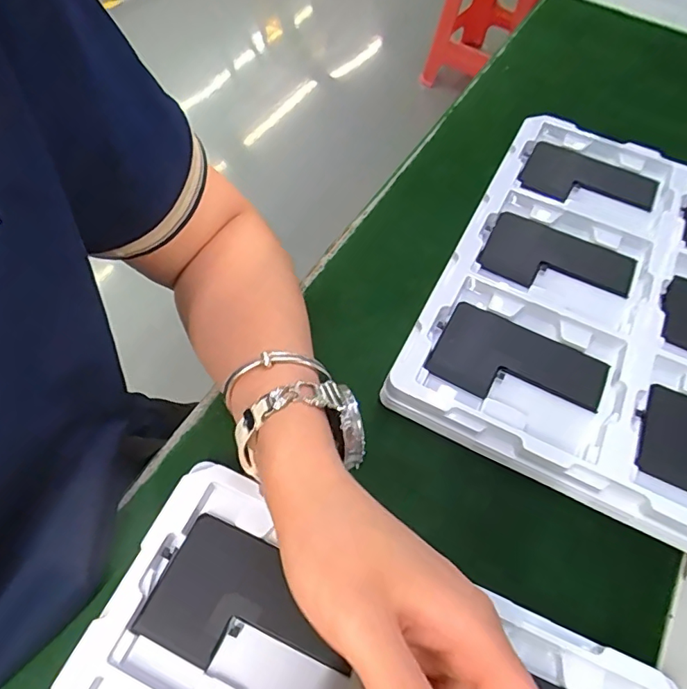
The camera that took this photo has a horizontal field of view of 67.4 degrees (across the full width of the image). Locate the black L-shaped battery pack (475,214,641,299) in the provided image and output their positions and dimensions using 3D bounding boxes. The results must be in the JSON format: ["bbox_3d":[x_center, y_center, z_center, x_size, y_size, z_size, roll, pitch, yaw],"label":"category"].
[{"bbox_3d":[0.157,-0.060,0.383,0.104,0.008,0.068,27,63,14],"label":"black L-shaped battery pack"}]

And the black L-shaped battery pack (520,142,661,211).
[{"bbox_3d":[0.202,-0.135,0.425,0.103,0.011,0.072,24,62,12],"label":"black L-shaped battery pack"}]

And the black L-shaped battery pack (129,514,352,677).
[{"bbox_3d":[-0.048,0.137,0.266,0.099,0.005,0.063,22,62,11],"label":"black L-shaped battery pack"}]

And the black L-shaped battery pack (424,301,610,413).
[{"bbox_3d":[0.113,0.015,0.336,0.105,0.008,0.065,27,63,14],"label":"black L-shaped battery pack"}]

